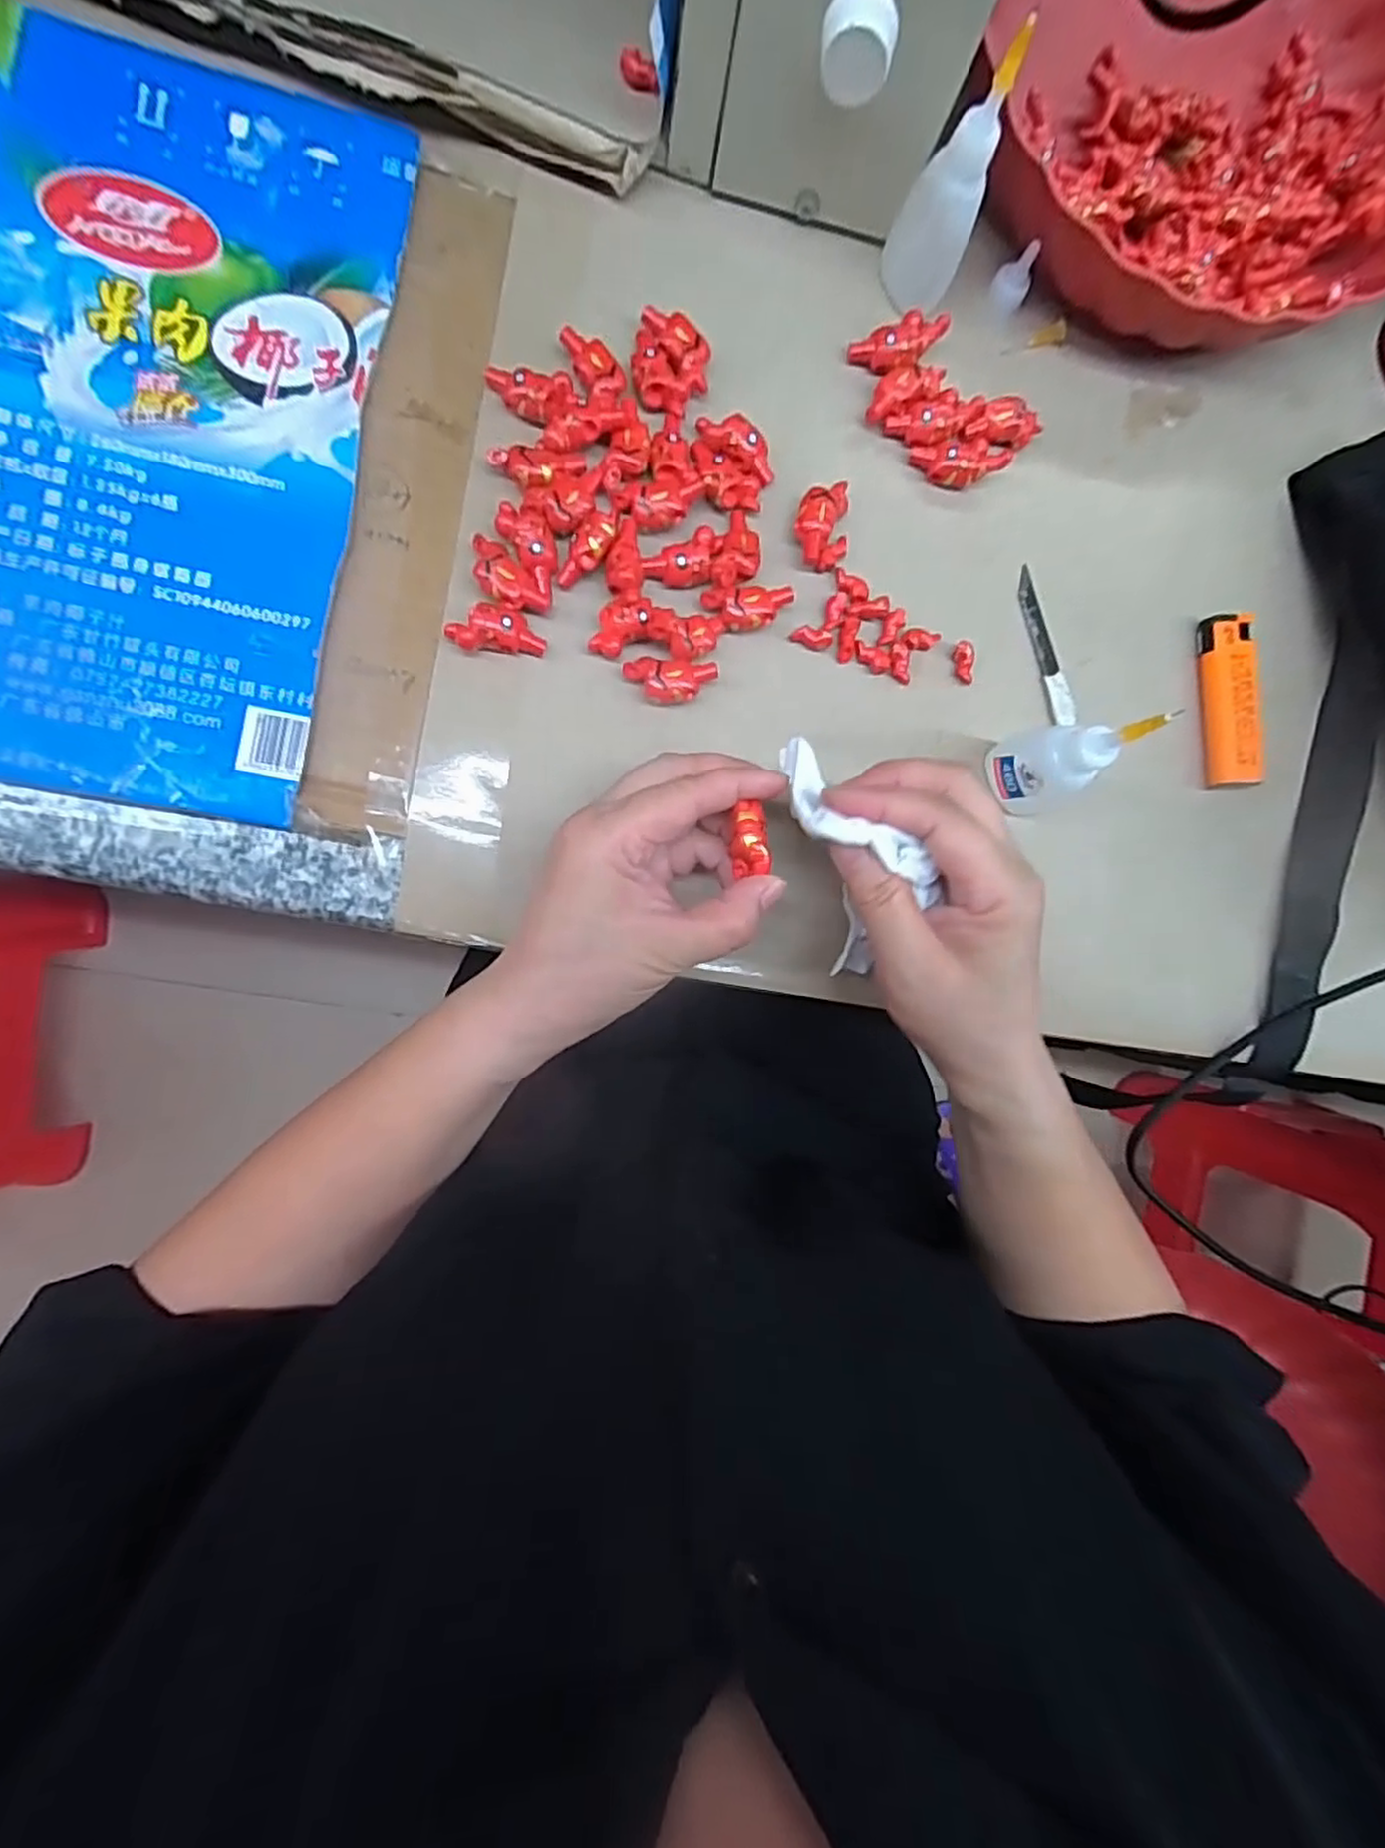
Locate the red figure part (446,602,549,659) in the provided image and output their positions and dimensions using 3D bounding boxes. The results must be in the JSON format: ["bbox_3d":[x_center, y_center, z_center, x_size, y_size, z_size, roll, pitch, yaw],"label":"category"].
[{"bbox_3d":[-0.080,-0.120,0.285,0.037,0.013,0.017,-3,89,-8],"label":"red figure part"}]

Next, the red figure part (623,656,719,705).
[{"bbox_3d":[-0.010,-0.102,0.295,0.039,0.014,0.019,6,88,-7],"label":"red figure part"}]

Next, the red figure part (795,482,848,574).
[{"bbox_3d":[0.057,-0.175,0.307,0.024,0.013,0.035,-3,89,-8],"label":"red figure part"}]

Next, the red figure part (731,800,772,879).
[{"bbox_3d":[0.023,-0.031,0.261,0.012,0.007,0.025,-3,94,-8],"label":"red figure part"}]

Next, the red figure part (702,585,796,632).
[{"bbox_3d":[0.025,-0.136,0.302,0.038,0.012,0.019,-14,90,-8],"label":"red figure part"}]

